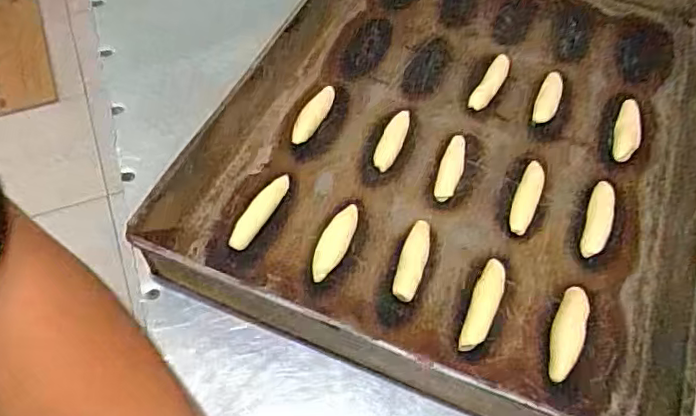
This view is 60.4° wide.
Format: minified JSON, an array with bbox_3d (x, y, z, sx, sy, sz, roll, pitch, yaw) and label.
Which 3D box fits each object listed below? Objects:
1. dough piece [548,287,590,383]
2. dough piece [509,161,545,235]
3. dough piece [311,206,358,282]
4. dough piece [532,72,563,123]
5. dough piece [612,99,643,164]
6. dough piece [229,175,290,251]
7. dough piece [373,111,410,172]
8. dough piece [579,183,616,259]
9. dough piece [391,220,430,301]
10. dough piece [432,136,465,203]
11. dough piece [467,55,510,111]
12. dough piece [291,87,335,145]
[{"bbox_3d":[0.153,0.087,0.416,0.022,0.009,0.069,22,58,15],"label":"dough piece"},{"bbox_3d":[0.144,-0.008,0.483,0.019,0.011,0.068,20,58,14],"label":"dough piece"},{"bbox_3d":[-0.011,0.026,0.455,0.021,0.009,0.067,17,57,12],"label":"dough piece"},{"bbox_3d":[0.183,-0.101,0.544,0.020,0.011,0.057,21,58,14],"label":"dough piece"},{"bbox_3d":[0.246,-0.069,0.525,0.023,0.009,0.070,21,58,14],"label":"dough piece"},{"bbox_3d":[-0.070,0.002,0.470,0.017,0.010,0.072,24,59,16],"label":"dough piece"},{"bbox_3d":[0.039,-0.060,0.514,0.018,0.013,0.070,18,57,13],"label":"dough piece"},{"bbox_3d":[0.198,0.009,0.472,0.020,0.010,0.071,18,57,13],"label":"dough piece"},{"bbox_3d":[0.048,0.038,0.446,0.020,0.009,0.069,18,57,12],"label":"dough piece"},{"bbox_3d":[0.087,-0.035,0.497,0.018,0.011,0.071,16,57,11],"label":"dough piece"},{"bbox_3d":[0.133,-0.118,0.556,0.019,0.011,0.075,25,59,17],"label":"dough piece"},{"bbox_3d":[-0.030,-0.082,0.532,0.018,0.014,0.066,21,58,14],"label":"dough piece"}]

